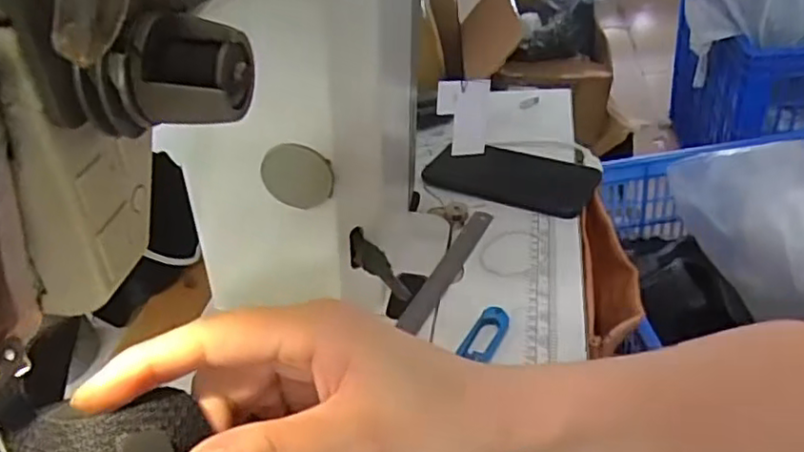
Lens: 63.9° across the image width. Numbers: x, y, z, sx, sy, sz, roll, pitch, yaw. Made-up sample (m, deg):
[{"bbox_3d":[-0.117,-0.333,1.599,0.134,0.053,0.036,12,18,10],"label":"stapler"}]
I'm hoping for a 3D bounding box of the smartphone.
[{"bbox_3d":[0.108,-0.052,0.636,0.161,0.014,0.086,16,45,28],"label":"smartphone"}]

